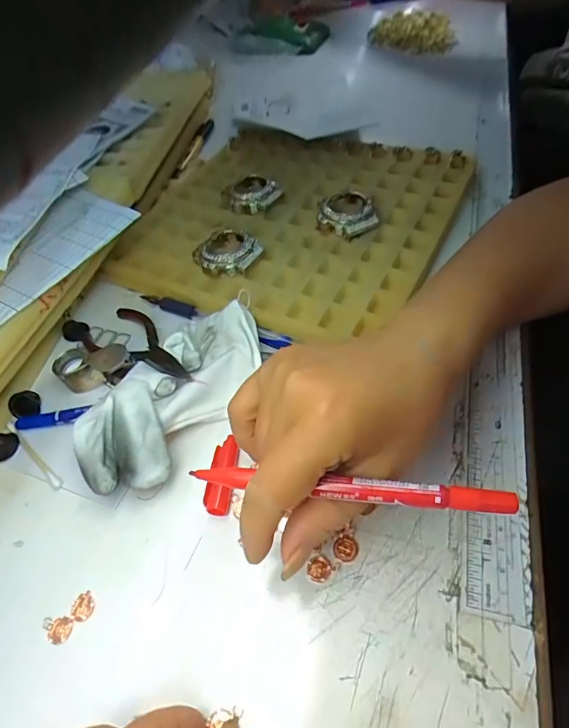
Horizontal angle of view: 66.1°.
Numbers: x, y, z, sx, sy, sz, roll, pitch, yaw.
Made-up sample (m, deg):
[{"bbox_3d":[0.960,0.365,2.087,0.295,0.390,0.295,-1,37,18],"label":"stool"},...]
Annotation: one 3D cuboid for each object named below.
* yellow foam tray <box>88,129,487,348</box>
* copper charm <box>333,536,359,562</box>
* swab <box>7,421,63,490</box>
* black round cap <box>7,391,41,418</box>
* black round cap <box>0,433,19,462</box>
[{"bbox_3d":[0.001,-0.136,0.385,0.256,0.024,0.244,18,57,24],"label":"yellow foam tray"},{"bbox_3d":[0.031,0.094,0.221,0.012,0.004,0.012,-5,50,6],"label":"copper charm"},{"bbox_3d":[-0.159,0.057,0.277,0.067,0.004,0.006,32,63,31],"label":"swab"},{"bbox_3d":[-0.173,0.027,0.292,0.017,0.012,0.019,26,60,28],"label":"black round cap"},{"bbox_3d":[-0.181,0.052,0.281,0.014,0.010,0.019,21,58,25],"label":"black round cap"}]

